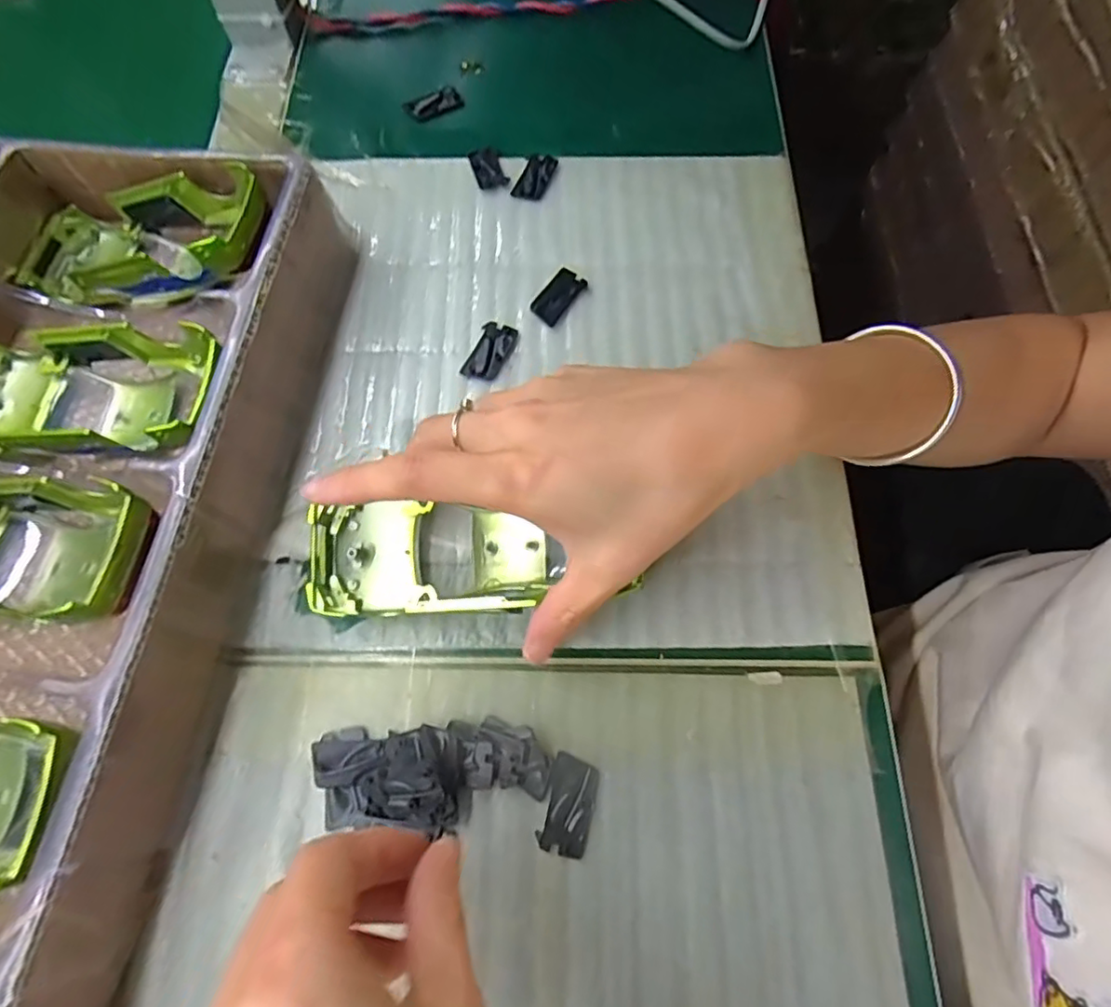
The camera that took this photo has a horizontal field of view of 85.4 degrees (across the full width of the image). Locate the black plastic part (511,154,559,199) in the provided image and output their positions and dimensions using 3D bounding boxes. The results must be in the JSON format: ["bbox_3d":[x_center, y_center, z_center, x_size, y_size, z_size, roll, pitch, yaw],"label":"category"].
[{"bbox_3d":[-0.012,-0.183,0.339,0.017,0.005,0.034,19,70,8],"label":"black plastic part"}]

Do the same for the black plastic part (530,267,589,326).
[{"bbox_3d":[0.002,-0.106,0.307,0.016,0.005,0.033,33,72,13],"label":"black plastic part"}]

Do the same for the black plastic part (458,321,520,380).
[{"bbox_3d":[-0.032,-0.076,0.296,0.018,0.004,0.033,17,70,7],"label":"black plastic part"}]

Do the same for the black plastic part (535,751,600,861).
[{"bbox_3d":[0.005,0.114,0.227,0.019,0.004,0.033,15,69,6],"label":"black plastic part"}]

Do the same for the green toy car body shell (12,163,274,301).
[{"bbox_3d":[-0.202,-0.126,0.298,0.141,0.034,0.060,5,67,22],"label":"green toy car body shell"}]

